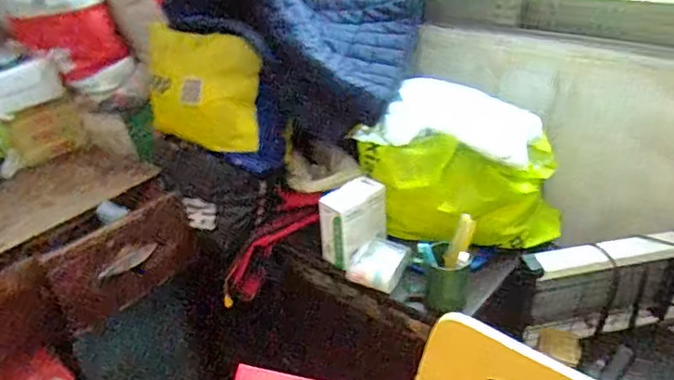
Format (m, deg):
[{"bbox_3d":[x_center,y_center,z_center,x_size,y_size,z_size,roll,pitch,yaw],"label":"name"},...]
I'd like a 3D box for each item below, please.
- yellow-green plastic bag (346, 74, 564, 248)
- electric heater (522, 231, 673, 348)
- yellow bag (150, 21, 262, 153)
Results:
[{"bbox_3d":[0.241,-0.038,1.130,0.382,0.255,0.272,16,36,29],"label":"yellow-green plastic bag"},{"bbox_3d":[0.547,0.196,1.121,0.366,0.208,0.075,-9,31,-10],"label":"electric heater"},{"bbox_3d":[-0.304,-0.216,1.180,0.293,0.237,0.081,10,20,9],"label":"yellow bag"}]

